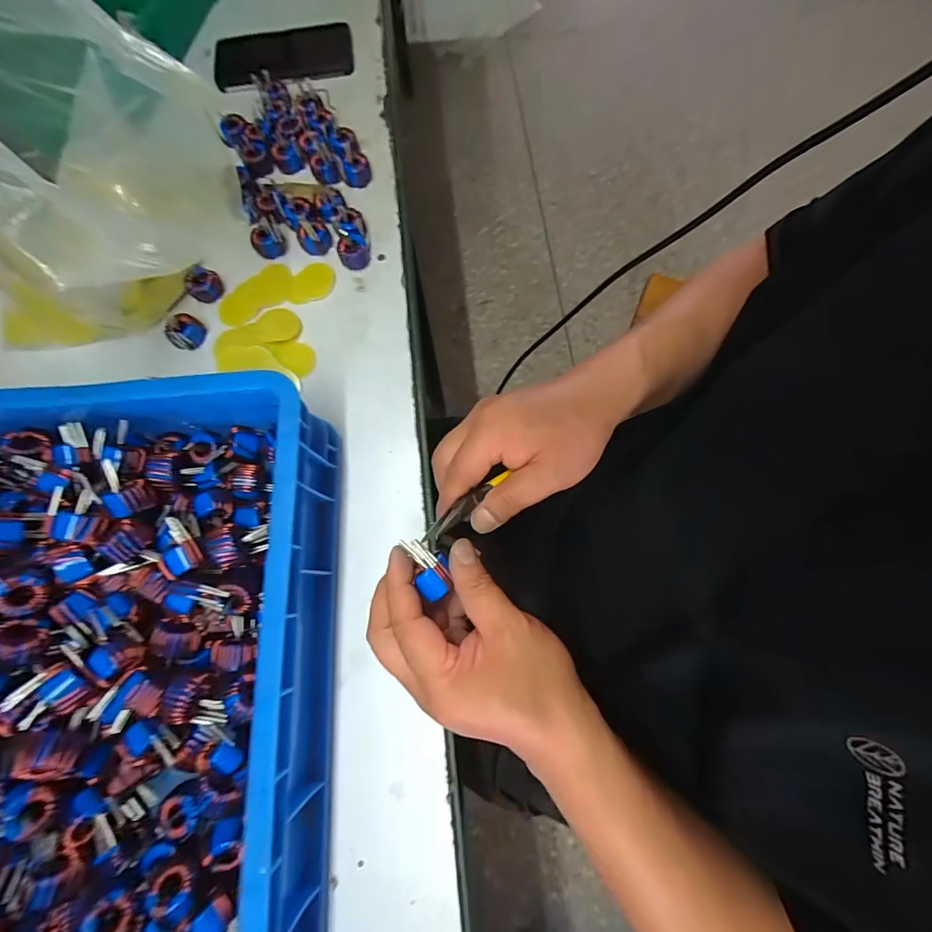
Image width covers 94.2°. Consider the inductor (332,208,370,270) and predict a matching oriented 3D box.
[{"bbox_3d":[-0.114,-0.228,0.430,0.029,0.026,0.057,-9,74,-1],"label":"inductor"}]

